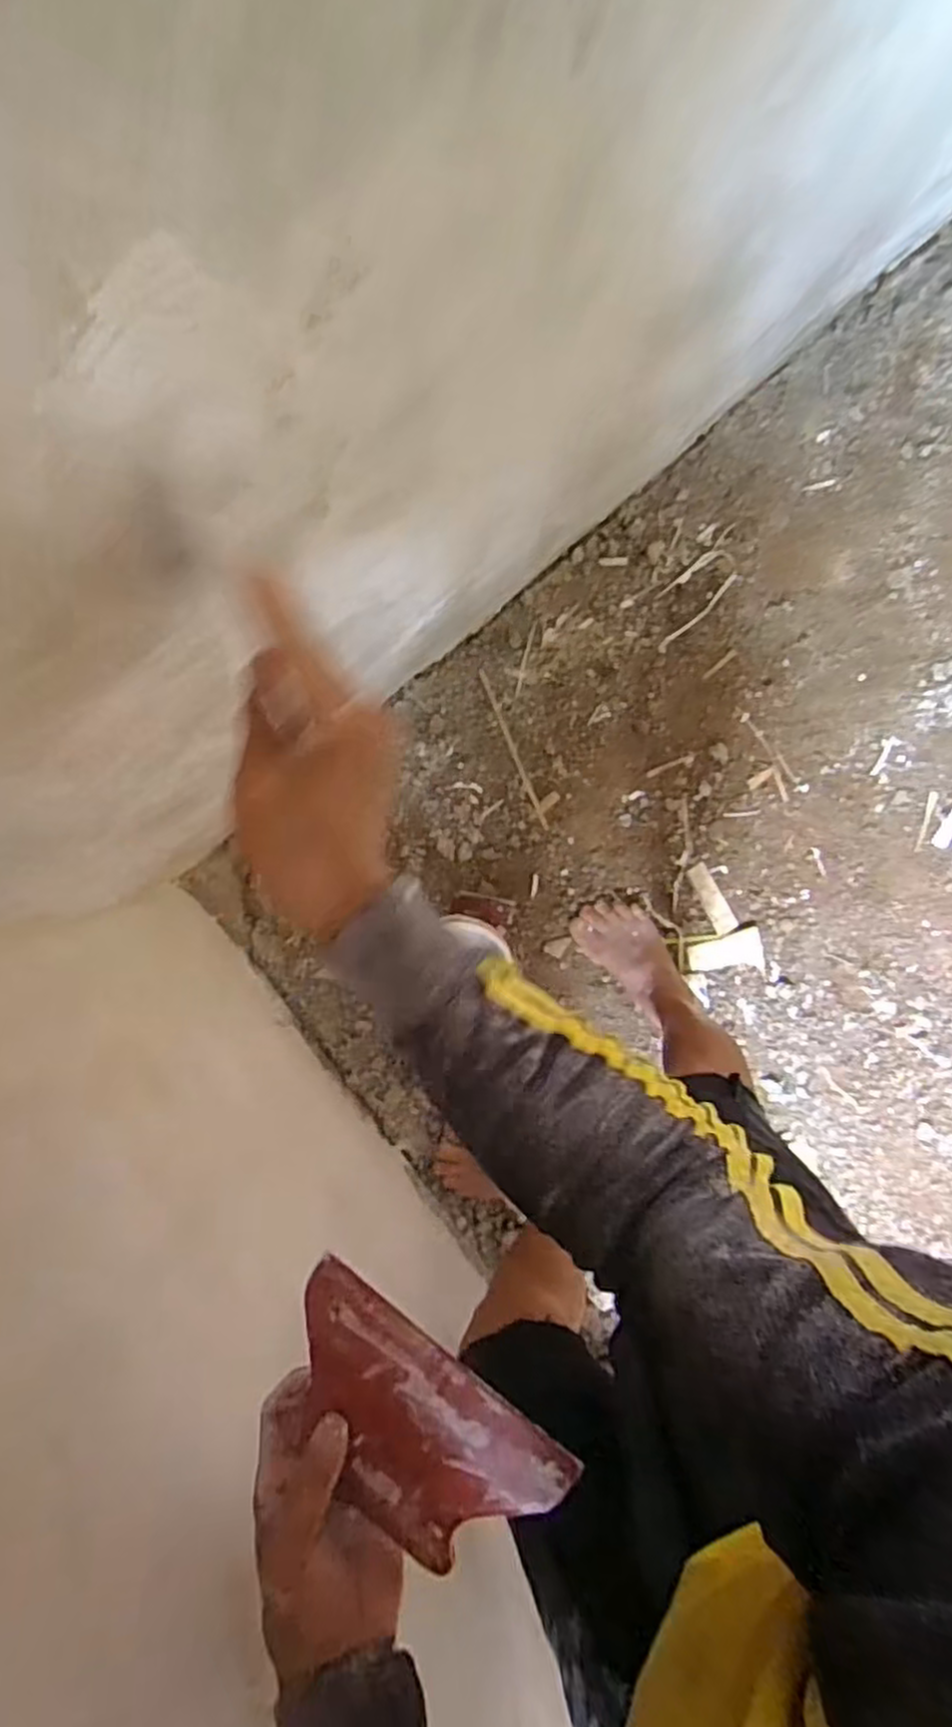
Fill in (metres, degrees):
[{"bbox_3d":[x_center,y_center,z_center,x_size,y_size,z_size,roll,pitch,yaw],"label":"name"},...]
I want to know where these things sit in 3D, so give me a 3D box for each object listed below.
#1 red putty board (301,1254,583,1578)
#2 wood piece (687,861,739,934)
[{"bbox_3d":[-0.044,0.313,0.424,0.164,0.007,0.126,39,109,14],"label":"red putty board"},{"bbox_3d":[0.383,0.058,1.211,0.037,0.012,0.121,-27,95,-1],"label":"wood piece"}]

